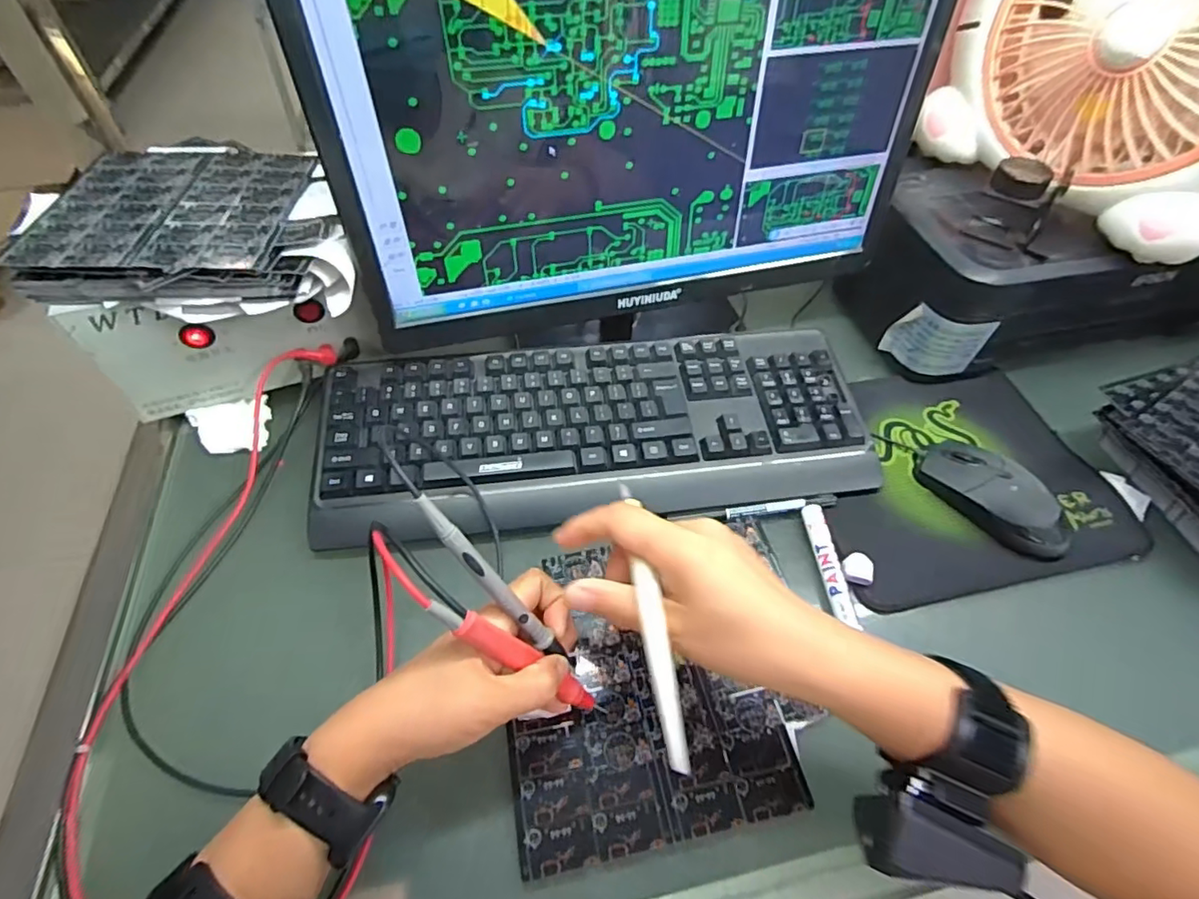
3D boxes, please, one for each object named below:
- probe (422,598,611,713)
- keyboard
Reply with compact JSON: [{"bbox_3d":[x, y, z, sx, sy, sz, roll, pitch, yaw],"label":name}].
[{"bbox_3d":[-0.040,0.119,0.316,0.018,0.145,0.012,-17,41,39],"label":"probe"},{"bbox_3d":[0.001,-0.018,0.469,0.432,0.034,0.152,-6,54,-7],"label":"keyboard"}]

